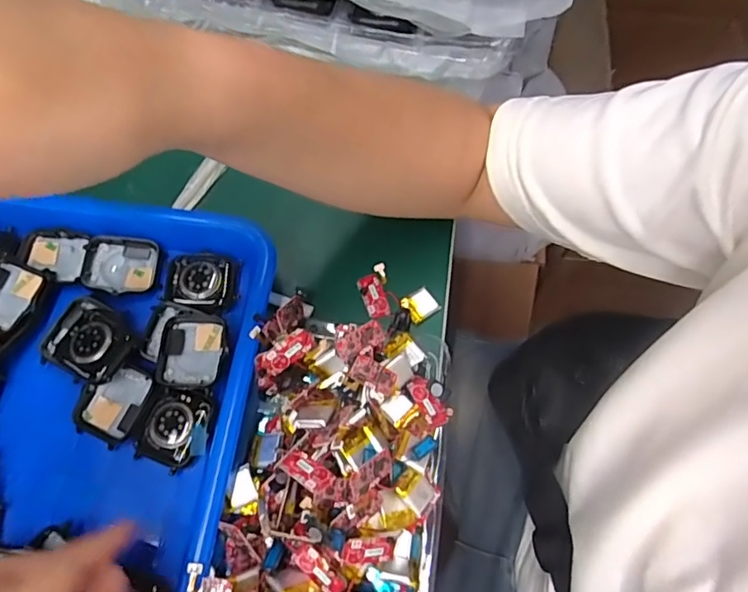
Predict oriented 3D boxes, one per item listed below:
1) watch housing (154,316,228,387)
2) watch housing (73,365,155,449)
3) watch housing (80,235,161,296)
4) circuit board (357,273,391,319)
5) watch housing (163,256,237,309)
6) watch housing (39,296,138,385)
[{"bbox_3d":[-0.103,0.032,0.304,0.036,0.009,0.041,0,69,-1],"label":"watch housing"},{"bbox_3d":[-0.146,0.060,0.300,0.033,0.005,0.042,22,70,8],"label":"watch housing"},{"bbox_3d":[-0.157,-0.019,0.330,0.040,0.012,0.038,3,69,1],"label":"watch housing"},{"bbox_3d":[0.000,0.000,0.348,0.016,0.004,0.030,-16,70,-7],"label":"circuit board"},{"bbox_3d":[-0.106,-0.010,0.326,0.040,0.008,0.033,0,69,-1],"label":"watch housing"},{"bbox_3d":[-0.159,0.024,0.302,0.052,0.013,0.043,21,70,7],"label":"watch housing"}]

